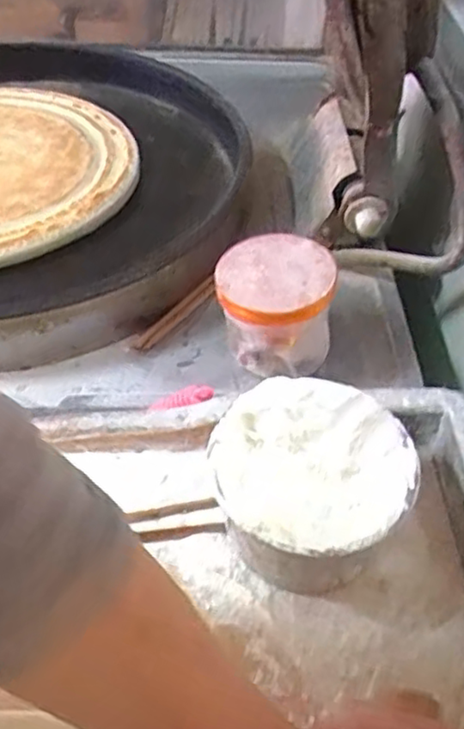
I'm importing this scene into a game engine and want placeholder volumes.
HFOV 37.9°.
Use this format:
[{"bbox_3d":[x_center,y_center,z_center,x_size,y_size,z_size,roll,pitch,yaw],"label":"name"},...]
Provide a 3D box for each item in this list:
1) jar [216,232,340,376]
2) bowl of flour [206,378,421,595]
[{"bbox_3d":[0.035,-0.043,0.573,0.094,0.104,0.088,1,47,-1],"label":"jar"},{"bbox_3d":[0.056,0.087,0.465,0.124,0.087,0.128,1,47,-1],"label":"bowl of flour"}]

